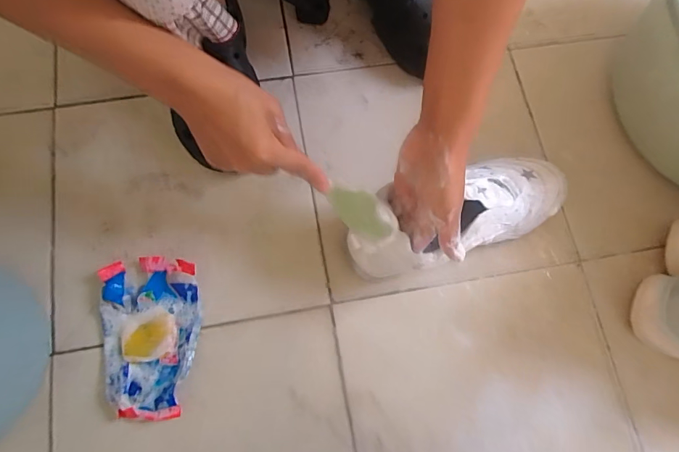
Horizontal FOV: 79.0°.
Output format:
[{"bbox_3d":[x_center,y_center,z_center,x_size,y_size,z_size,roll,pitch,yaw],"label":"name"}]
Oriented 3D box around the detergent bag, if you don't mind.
[{"bbox_3d":[-0.202,0.117,0.439,0.098,0.016,0.163,-6,74,-3],"label":"detergent bag"}]

